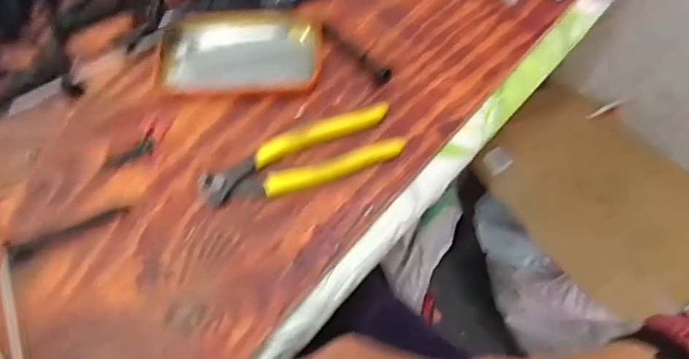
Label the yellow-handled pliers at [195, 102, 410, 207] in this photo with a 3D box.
[{"bbox_3d":[-0.036,-0.021,0.426,0.167,0.012,0.054,-18,68,-8],"label":"yellow-handled pliers"}]

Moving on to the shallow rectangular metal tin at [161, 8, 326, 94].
[{"bbox_3d":[-0.092,-0.119,0.466,0.143,0.013,0.086,-6,67,-3],"label":"shallow rectangular metal tin"}]

